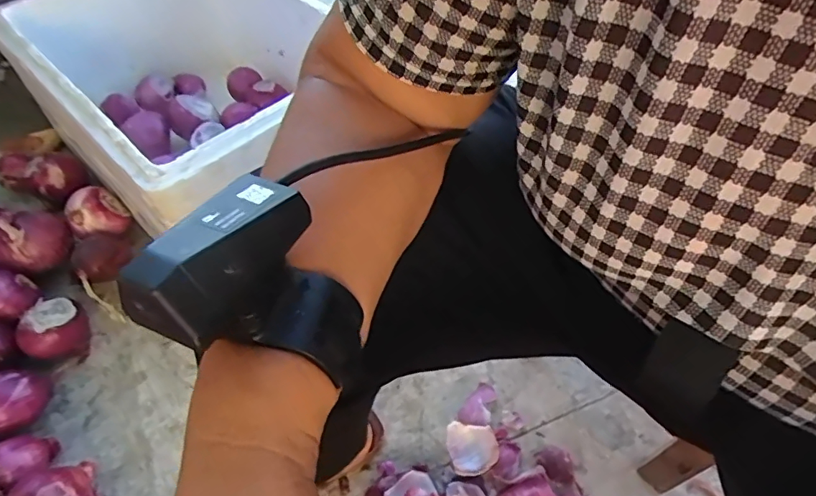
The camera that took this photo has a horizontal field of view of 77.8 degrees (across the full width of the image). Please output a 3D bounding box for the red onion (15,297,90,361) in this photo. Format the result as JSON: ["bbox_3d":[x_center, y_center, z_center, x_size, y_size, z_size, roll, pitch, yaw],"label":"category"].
[{"bbox_3d":[-0.510,0.120,0.730,0.070,0.082,0.083,32,58,21],"label":"red onion"}]

